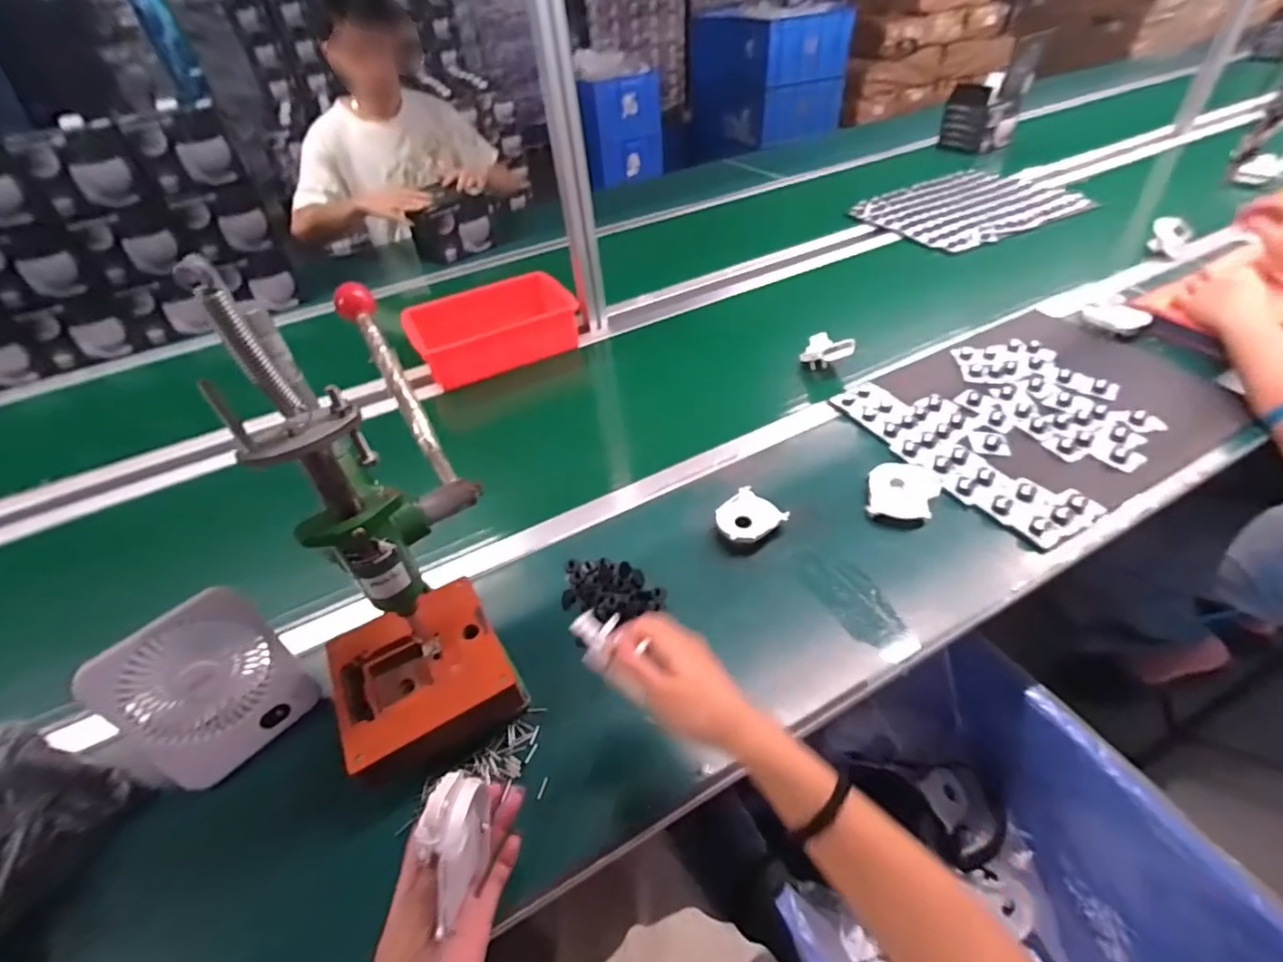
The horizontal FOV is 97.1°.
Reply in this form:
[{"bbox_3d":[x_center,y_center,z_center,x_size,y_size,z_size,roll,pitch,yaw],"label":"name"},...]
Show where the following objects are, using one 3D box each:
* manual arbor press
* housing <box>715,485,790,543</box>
[{"bbox_3d":[-0.250,0.019,0.510,0.171,0.382,0.324,-19,45,-12],"label":"manual arbor press"},{"bbox_3d":[0.133,0.052,0.718,0.082,0.030,0.072,-35,50,-26],"label":"housing"}]

